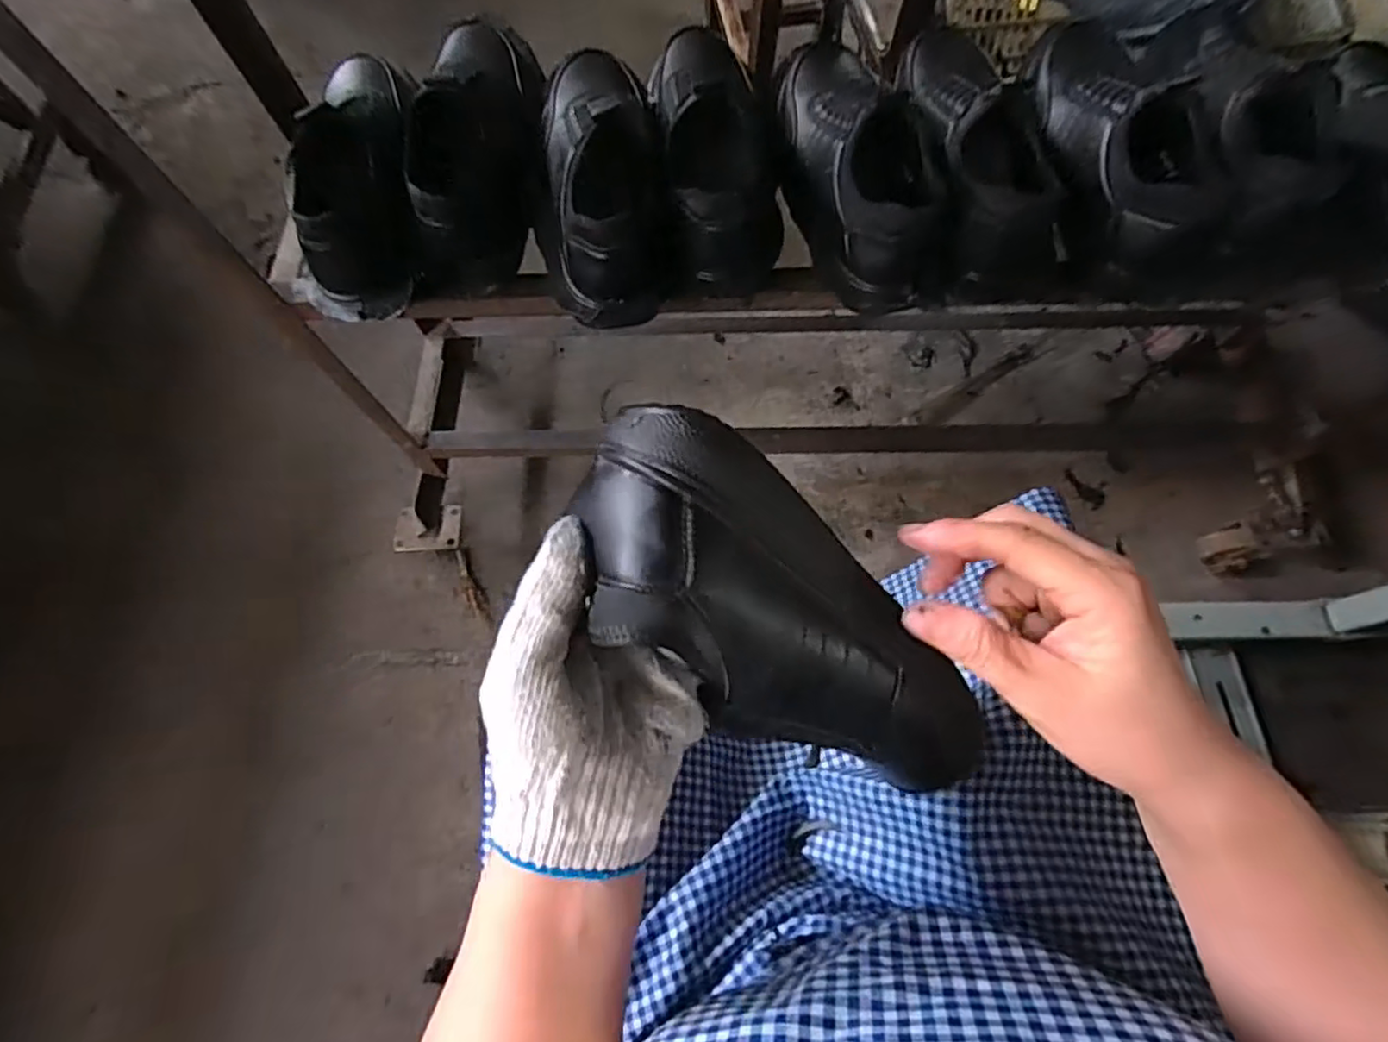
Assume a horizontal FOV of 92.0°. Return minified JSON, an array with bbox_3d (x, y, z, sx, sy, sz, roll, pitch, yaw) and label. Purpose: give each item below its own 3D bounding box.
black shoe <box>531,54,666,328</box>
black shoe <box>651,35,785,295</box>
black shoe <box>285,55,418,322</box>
[{"bbox_3d":[-0.083,-0.317,0.565,0.102,0.084,0.311,-6,69,0],"label":"black shoe"},{"bbox_3d":[0.016,-0.328,0.573,0.090,0.089,0.273,-8,69,-1],"label":"black shoe"},{"bbox_3d":[-0.302,-0.307,0.572,0.092,0.086,0.269,-12,69,-2],"label":"black shoe"}]

